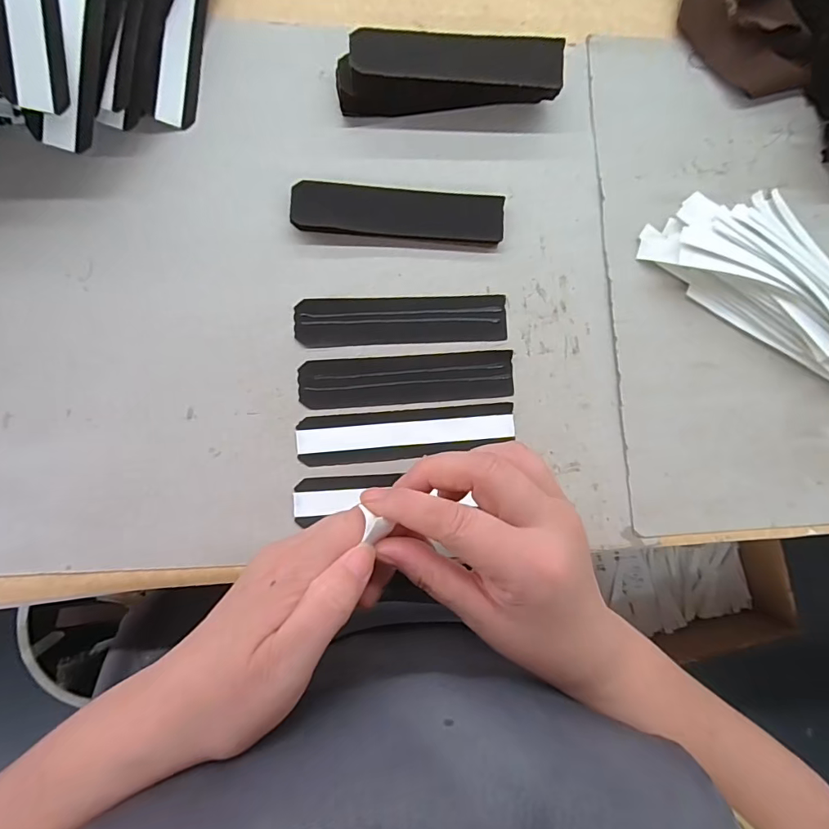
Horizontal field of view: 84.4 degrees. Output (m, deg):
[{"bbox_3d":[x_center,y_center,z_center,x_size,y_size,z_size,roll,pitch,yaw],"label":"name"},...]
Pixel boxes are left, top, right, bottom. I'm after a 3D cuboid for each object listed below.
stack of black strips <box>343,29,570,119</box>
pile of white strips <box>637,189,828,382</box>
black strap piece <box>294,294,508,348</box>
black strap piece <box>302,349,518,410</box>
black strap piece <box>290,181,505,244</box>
[{"bbox_3d":[0.024,-0.230,0.309,0.148,0.033,0.037,-5,85,-5],"label":"stack of black strips"},{"bbox_3d":[0.258,-0.102,0.319,0.181,0.026,0.096,32,83,-2],"label":"pile of white strips"},{"bbox_3d":[-0.007,-0.063,0.307,0.139,0.004,0.033,-4,85,-5],"label":"black strap piece"},{"bbox_3d":[-0.004,-0.023,0.301,0.139,0.004,0.031,-4,85,-5],"label":"black strap piece"},{"bbox_3d":[-0.010,-0.137,0.310,0.140,0.007,0.035,2,85,-5],"label":"black strap piece"}]

